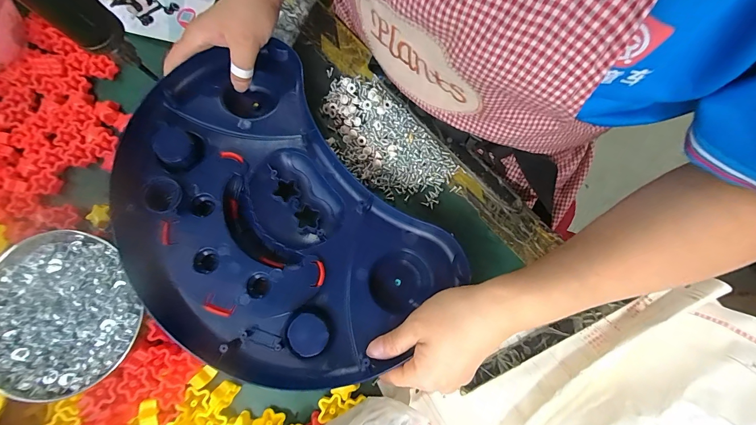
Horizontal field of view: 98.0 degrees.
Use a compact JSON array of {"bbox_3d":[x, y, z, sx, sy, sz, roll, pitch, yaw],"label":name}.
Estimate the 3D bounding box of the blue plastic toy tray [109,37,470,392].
[{"bbox_3d":[-0.096,0.006,0.293,0.223,0.054,0.321,-40,80,-7],"label":"blue plastic toy tray"}]

